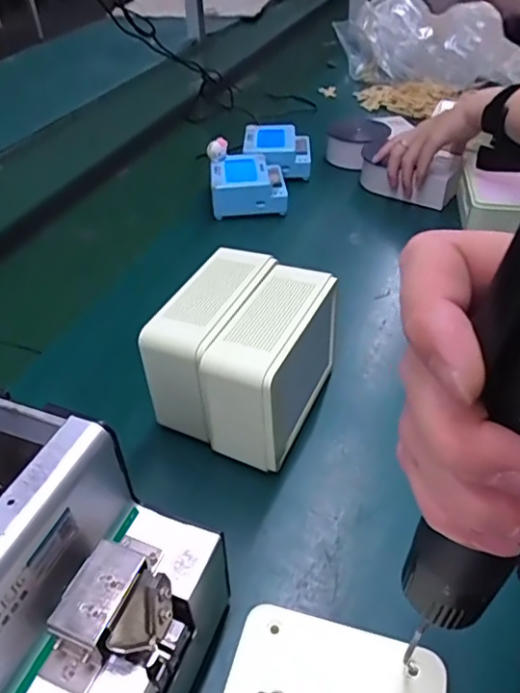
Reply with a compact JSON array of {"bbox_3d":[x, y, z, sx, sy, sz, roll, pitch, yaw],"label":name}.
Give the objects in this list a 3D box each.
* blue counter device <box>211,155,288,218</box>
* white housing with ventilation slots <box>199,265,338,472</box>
[{"bbox_3d":[-0.016,-0.221,0.758,0.098,0.050,0.103,-5,40,-1],"label":"blue counter device"},{"bbox_3d":[0.013,0.015,0.441,0.056,0.105,0.131,16,44,22],"label":"white housing with ventilation slots"}]

